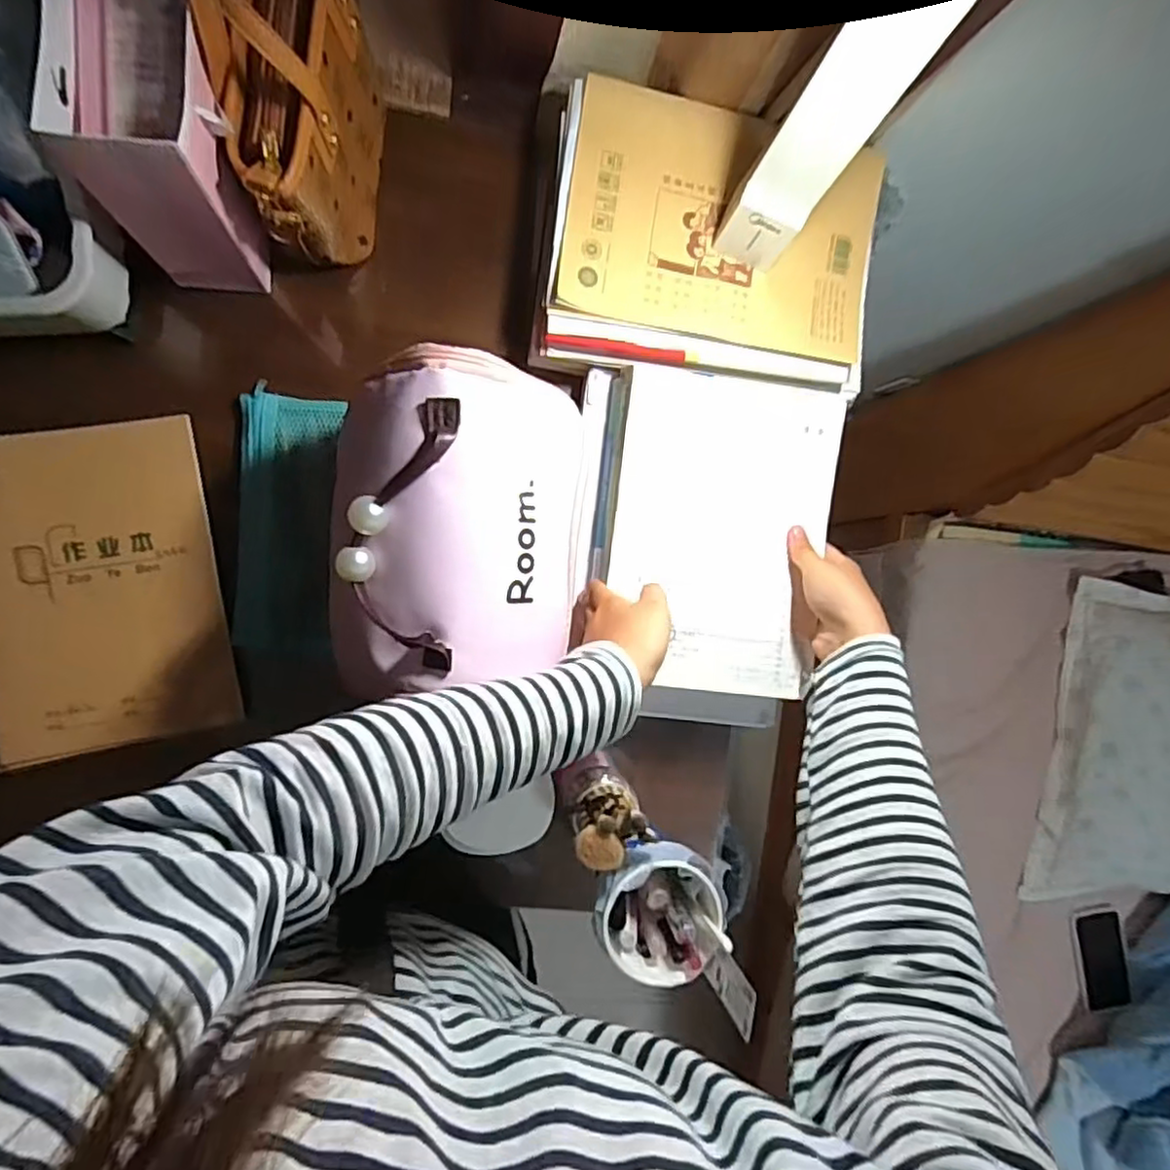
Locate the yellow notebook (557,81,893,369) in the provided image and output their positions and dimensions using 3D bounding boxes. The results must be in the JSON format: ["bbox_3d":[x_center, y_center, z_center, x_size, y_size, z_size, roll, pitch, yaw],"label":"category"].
[{"bbox_3d":[0.119,-0.302,0.553,0.263,0.014,0.187,9,90,-9],"label":"yellow notebook"}]

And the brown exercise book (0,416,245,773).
[{"bbox_3d":[-0.403,0.005,0.543,0.190,0.012,0.259,-9,95,-13],"label":"brown exercise book"}]

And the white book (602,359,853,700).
[{"bbox_3d":[0.114,-0.045,0.563,0.182,0.026,0.264,8,90,-9],"label":"white book"}]

